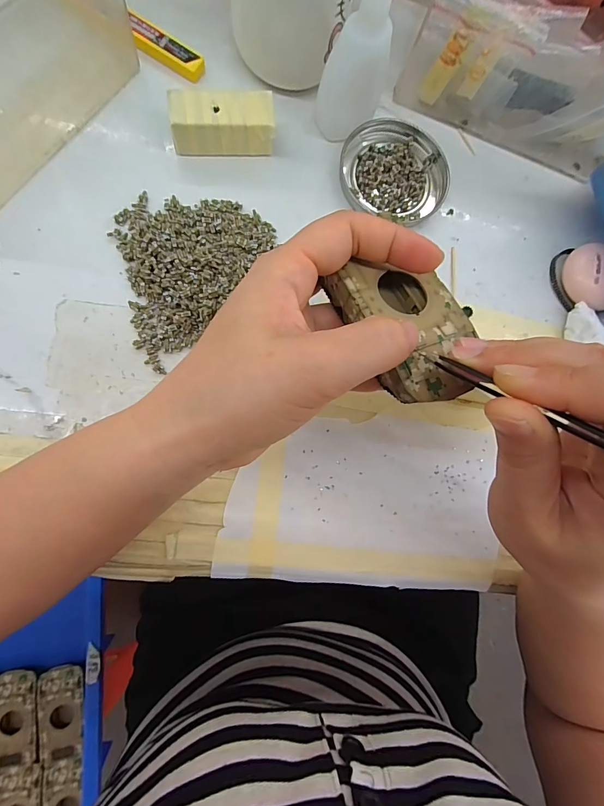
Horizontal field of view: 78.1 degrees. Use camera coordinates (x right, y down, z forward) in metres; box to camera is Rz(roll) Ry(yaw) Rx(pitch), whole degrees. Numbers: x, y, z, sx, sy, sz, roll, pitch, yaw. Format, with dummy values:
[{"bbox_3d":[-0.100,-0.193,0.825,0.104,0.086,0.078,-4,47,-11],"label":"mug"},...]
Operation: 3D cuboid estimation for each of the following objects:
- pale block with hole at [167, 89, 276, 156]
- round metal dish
[{"bbox_3d":[-0.051,-0.182,0.244,0.064,0.027,0.030,-7,85,-8],"label":"pale block with hole"},{"bbox_3d":[0.069,-0.171,0.269,0.080,0.009,0.074,1,84,-8],"label":"round metal dish"}]

